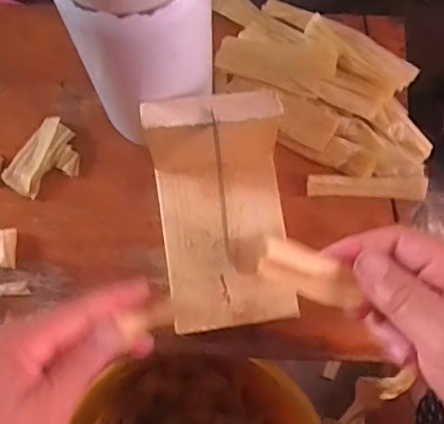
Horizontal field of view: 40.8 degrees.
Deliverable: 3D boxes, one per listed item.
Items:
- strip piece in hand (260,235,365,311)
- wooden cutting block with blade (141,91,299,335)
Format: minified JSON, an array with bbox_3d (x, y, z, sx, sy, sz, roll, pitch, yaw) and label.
[{"bbox_3d":[0.043,0.030,0.290,0.054,0.013,0.021,27,77,-11],"label":"strip piece in hand"},{"bbox_3d":[0.001,0.004,0.351,0.075,0.078,0.120,-6,76,-2],"label":"wooden cutting block with blade"}]

